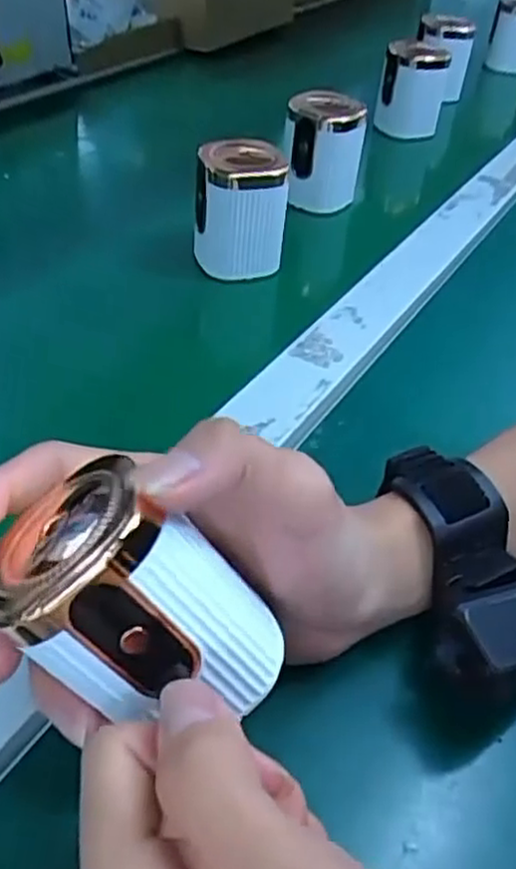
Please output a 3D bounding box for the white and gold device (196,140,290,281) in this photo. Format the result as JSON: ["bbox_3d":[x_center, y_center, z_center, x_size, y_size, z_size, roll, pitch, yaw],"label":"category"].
[{"bbox_3d":[-0.012,-0.145,0.471,0.056,0.071,0.049,2,42,-6],"label":"white and gold device"}]

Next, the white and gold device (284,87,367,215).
[{"bbox_3d":[0.048,-0.215,0.551,0.056,0.076,0.043,7,42,-1],"label":"white and gold device"}]

